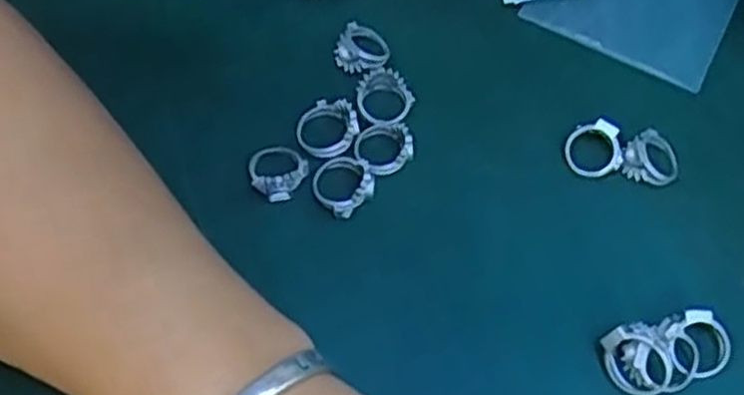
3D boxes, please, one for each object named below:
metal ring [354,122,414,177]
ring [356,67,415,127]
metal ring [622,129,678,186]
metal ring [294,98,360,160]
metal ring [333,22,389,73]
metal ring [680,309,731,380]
[{"bbox_3d":[0.005,-0.020,0.302,0.022,0.007,0.021,1,61,-2],"label":"metal ring"},{"bbox_3d":[0.005,-0.039,0.313,0.022,0.005,0.024,1,61,-2],"label":"ring"},{"bbox_3d":[0.106,-0.015,0.304,0.022,0.007,0.021,1,61,-2],"label":"metal ring"},{"bbox_3d":[-0.017,-0.027,0.305,0.023,0.009,0.022,1,61,-2],"label":"metal ring"},{"bbox_3d":[-0.004,-0.061,0.324,0.021,0.007,0.021,1,61,-2],"label":"metal ring"},{"bbox_3d":[0.110,0.049,0.267,0.022,0.005,0.023,-24,90,-15],"label":"metal ring"}]

